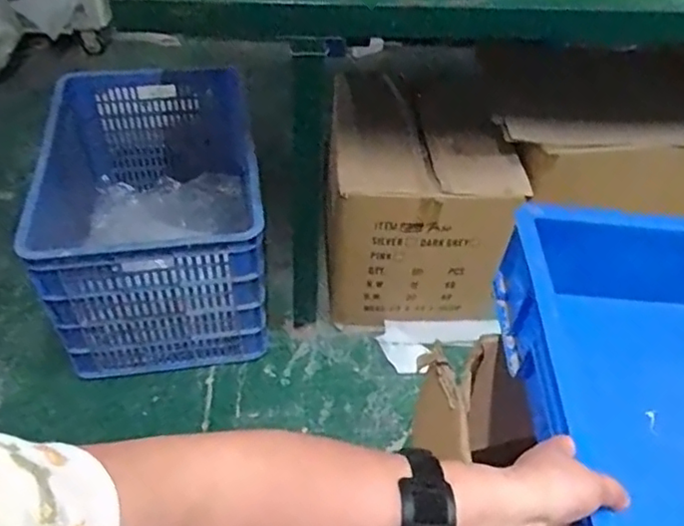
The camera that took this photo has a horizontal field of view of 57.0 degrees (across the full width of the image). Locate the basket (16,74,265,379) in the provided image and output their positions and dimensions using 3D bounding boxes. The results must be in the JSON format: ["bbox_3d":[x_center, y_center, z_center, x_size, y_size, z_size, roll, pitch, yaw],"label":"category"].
[{"bbox_3d":[-0.436,-0.145,1.445,0.449,0.367,0.706,-8,47,-11],"label":"basket"}]

